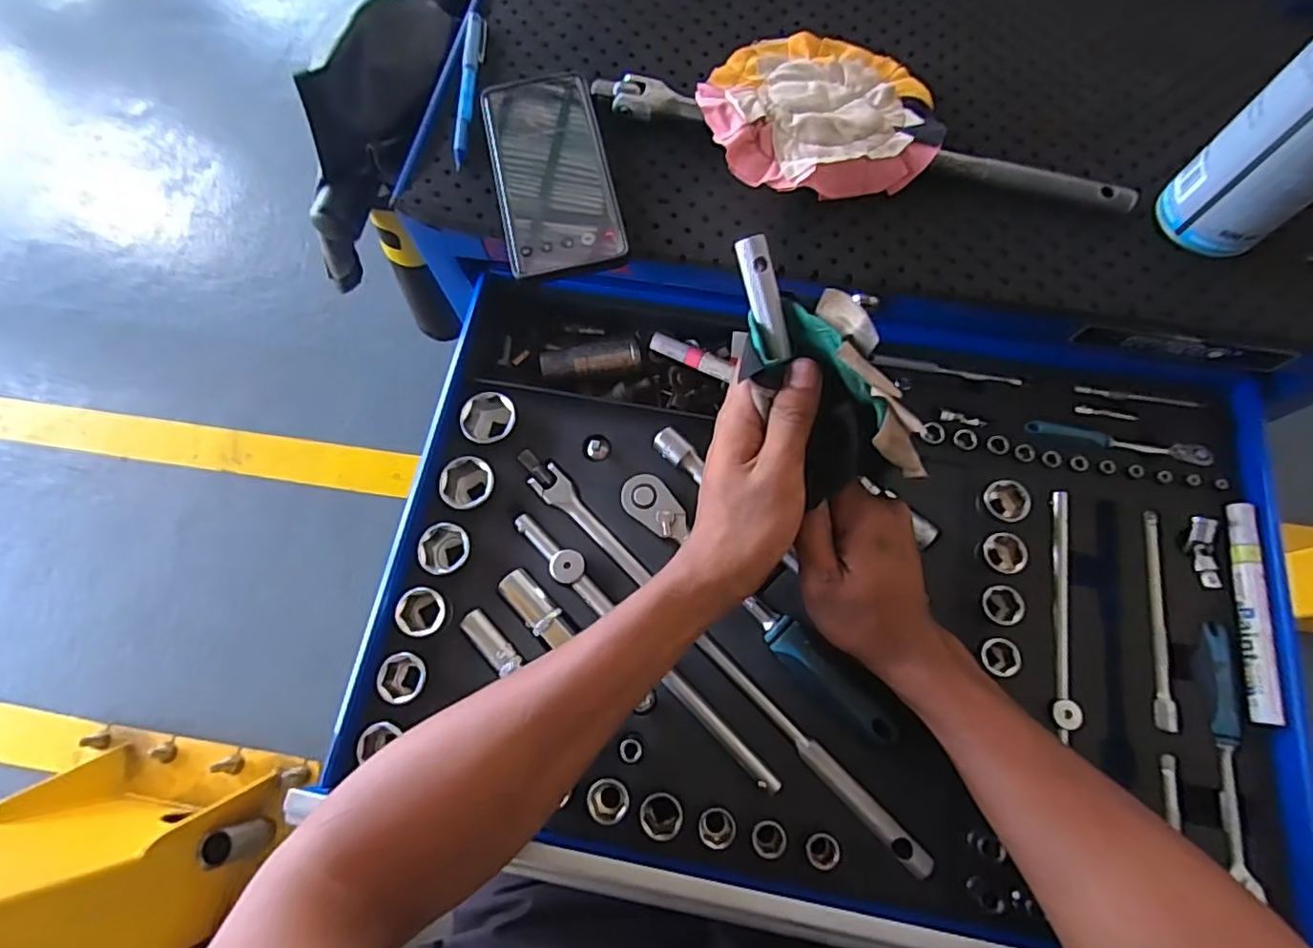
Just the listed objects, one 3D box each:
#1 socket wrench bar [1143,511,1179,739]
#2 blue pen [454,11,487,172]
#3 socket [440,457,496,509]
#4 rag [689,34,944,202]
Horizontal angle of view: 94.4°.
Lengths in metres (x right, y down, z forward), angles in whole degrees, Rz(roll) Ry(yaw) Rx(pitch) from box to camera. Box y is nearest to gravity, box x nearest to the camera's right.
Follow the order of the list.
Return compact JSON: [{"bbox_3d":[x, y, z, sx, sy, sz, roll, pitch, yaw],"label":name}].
[{"bbox_3d":[0.335,0.096,0.405,0.012,0.016,0.141,7,72,4],"label":"socket wrench bar"},{"bbox_3d":[-0.135,-0.283,0.440,0.014,0.015,0.138,0,71,1],"label":"blue pen"},{"bbox_3d":[-0.135,0.010,0.443,0.036,0.034,0.036,1,71,2],"label":"socket"},{"bbox_3d":[0.112,-0.254,0.420,0.153,0.021,0.150,0,71,1],"label":"rag"}]

